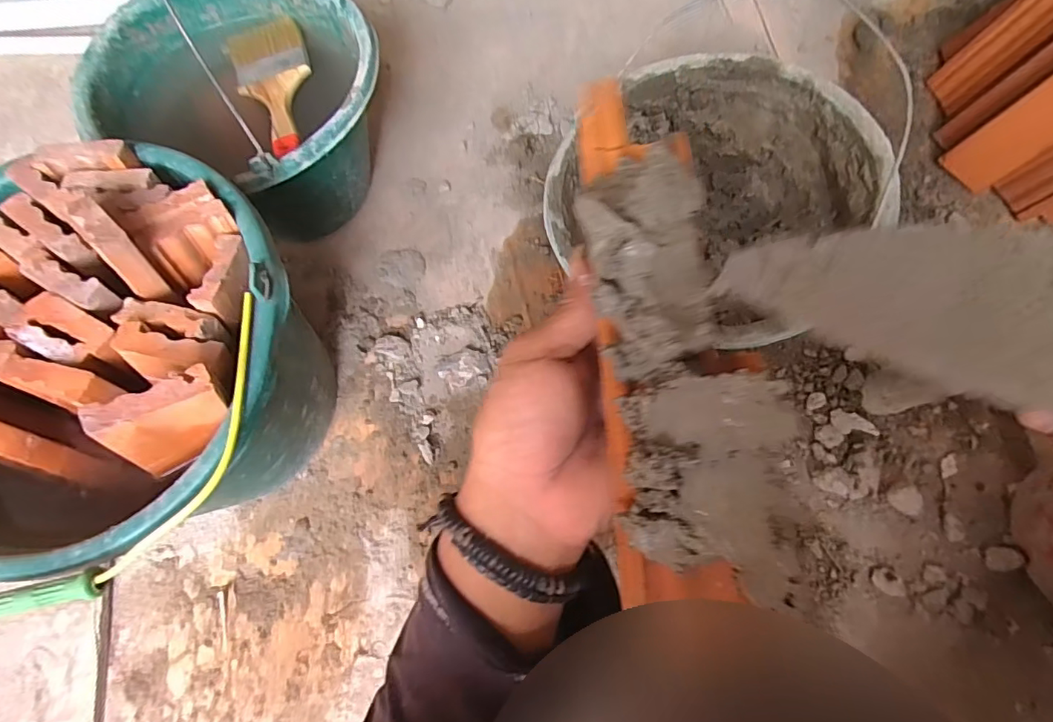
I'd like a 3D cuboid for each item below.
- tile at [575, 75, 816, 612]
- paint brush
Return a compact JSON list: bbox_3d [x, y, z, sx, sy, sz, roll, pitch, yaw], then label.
[{"bbox_3d":[0.052,-0.022,0.205,0.060,0.036,0.216,-9,75,-1],"label":"tile"},{"bbox_3d":[-0.249,-0.276,0.522,0.074,0.022,0.187,-22,72,-5],"label":"paint brush"}]

